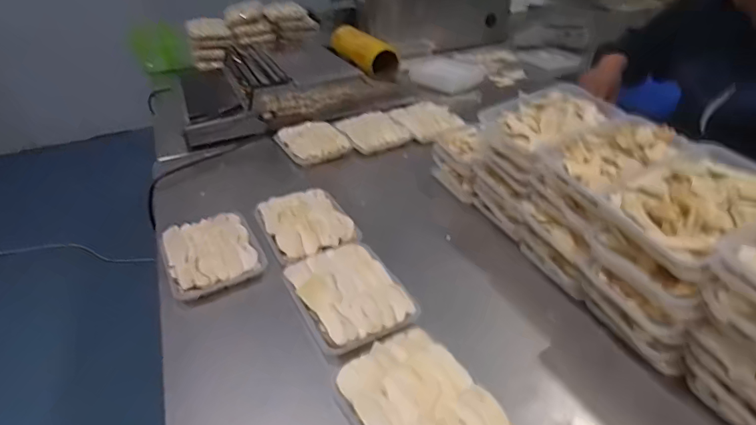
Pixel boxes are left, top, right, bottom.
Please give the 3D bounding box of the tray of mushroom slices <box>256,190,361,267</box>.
[{"bbox_3d":[-0.118,0.014,0.767,0.130,0.022,0.178,-20,35,-20],"label":"tray of mushroom slices"}]

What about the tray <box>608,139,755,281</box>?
[{"bbox_3d":[0.348,-0.013,0.513,0.179,0.045,0.136,-22,35,-22],"label":"tray"}]

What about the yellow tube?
[{"bbox_3d":[-0.053,-0.456,1.340,0.110,0.106,0.291,-22,35,-22],"label":"yellow tube"}]

